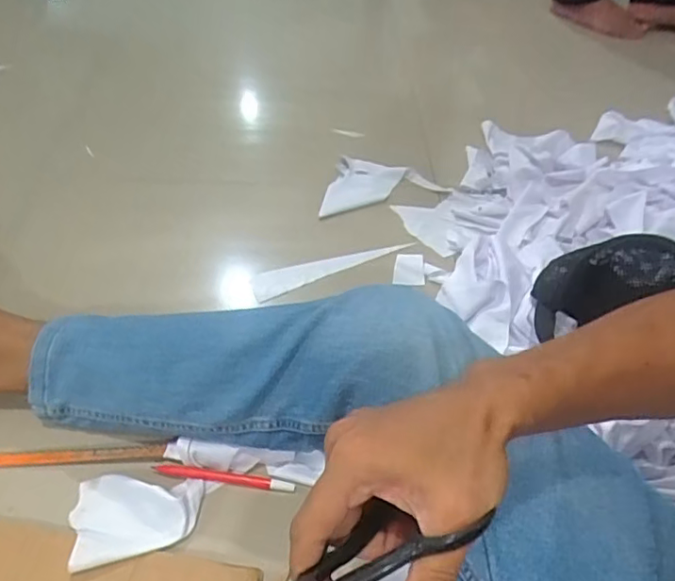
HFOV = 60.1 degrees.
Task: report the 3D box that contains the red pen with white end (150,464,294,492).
[{"bbox_3d":[-0.106,0.175,0.548,0.130,0.009,0.011,5,46,2],"label":"red pen with white end"}]

